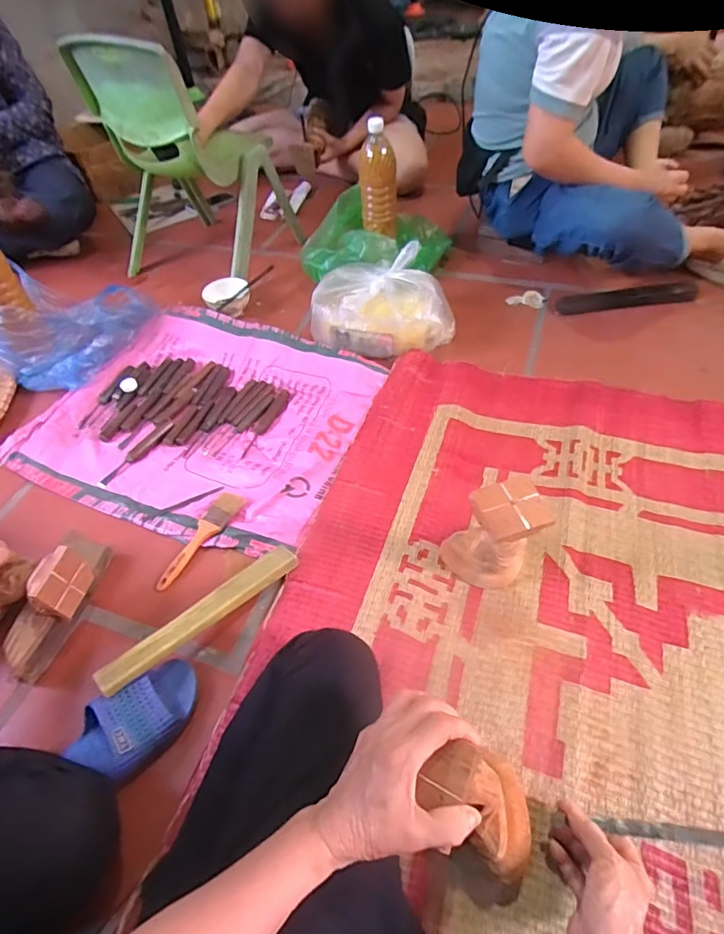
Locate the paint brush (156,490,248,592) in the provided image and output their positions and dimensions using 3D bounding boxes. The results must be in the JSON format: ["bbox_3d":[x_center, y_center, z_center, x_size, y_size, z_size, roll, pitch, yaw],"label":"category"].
[{"bbox_3d":[-0.251,0.110,0.777,0.048,0.013,0.183,20,55,20],"label":"paint brush"}]

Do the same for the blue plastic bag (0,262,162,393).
[{"bbox_3d":[-0.622,-0.320,1.065,0.223,0.167,0.326,24,57,23],"label":"blue plastic bag"}]

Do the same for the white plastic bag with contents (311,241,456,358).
[{"bbox_3d":[0.035,-0.321,1.035,0.264,0.134,0.199,-20,52,-11],"label":"white plastic bag with contents"}]

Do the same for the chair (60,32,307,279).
[{"bbox_3d":[-0.398,-0.735,1.176,0.349,0.455,0.330,18,55,20],"label":"chair"}]

